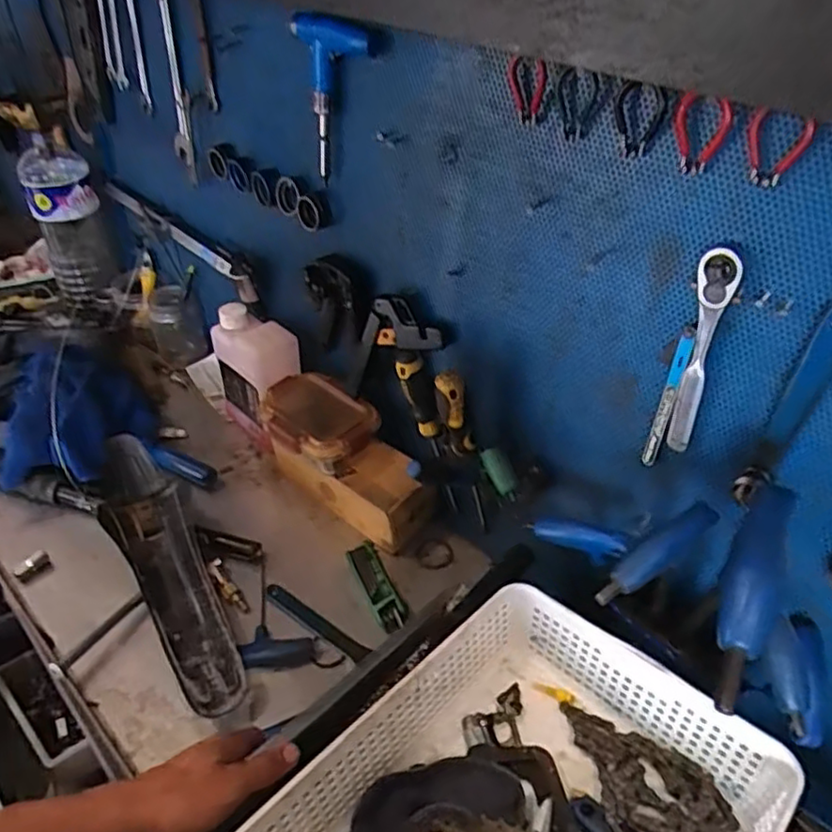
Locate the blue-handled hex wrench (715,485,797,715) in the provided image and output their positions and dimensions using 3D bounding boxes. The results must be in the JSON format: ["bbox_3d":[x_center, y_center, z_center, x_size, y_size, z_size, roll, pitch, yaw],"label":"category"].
[{"bbox_3d":[0.195,0.103,0.382,0.032,0.025,0.134,18,69,19],"label":"blue-handled hex wrench"}]

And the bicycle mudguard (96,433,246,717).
[{"bbox_3d":[-0.273,0.164,0.700,0.078,0.093,0.337,-17,43,-25],"label":"bicycle mudguard"}]

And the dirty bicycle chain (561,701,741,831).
[{"bbox_3d":[0.179,0.277,0.489,0.096,0.042,0.151,-4,39,-10],"label":"dirty bicycle chain"}]

